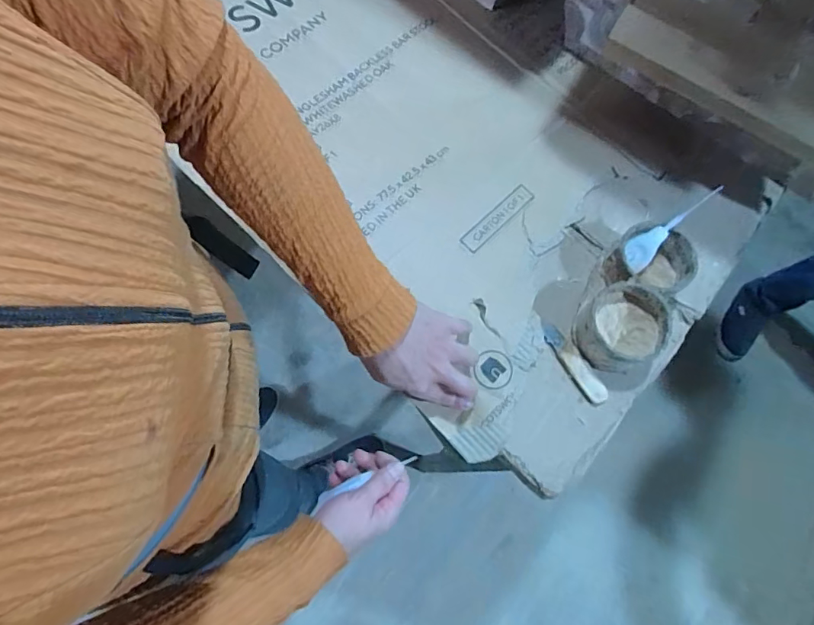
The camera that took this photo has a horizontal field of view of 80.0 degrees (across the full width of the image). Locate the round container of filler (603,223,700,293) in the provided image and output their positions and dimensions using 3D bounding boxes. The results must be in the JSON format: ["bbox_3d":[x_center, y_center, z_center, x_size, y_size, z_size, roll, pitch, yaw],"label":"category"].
[{"bbox_3d":[0.264,-0.048,0.529,0.090,0.049,0.082,2,72,-7],"label":"round container of filler"}]

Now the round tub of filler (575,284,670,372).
[{"bbox_3d":[0.221,0.016,0.503,0.087,0.046,0.080,2,72,-7],"label":"round tub of filler"}]

